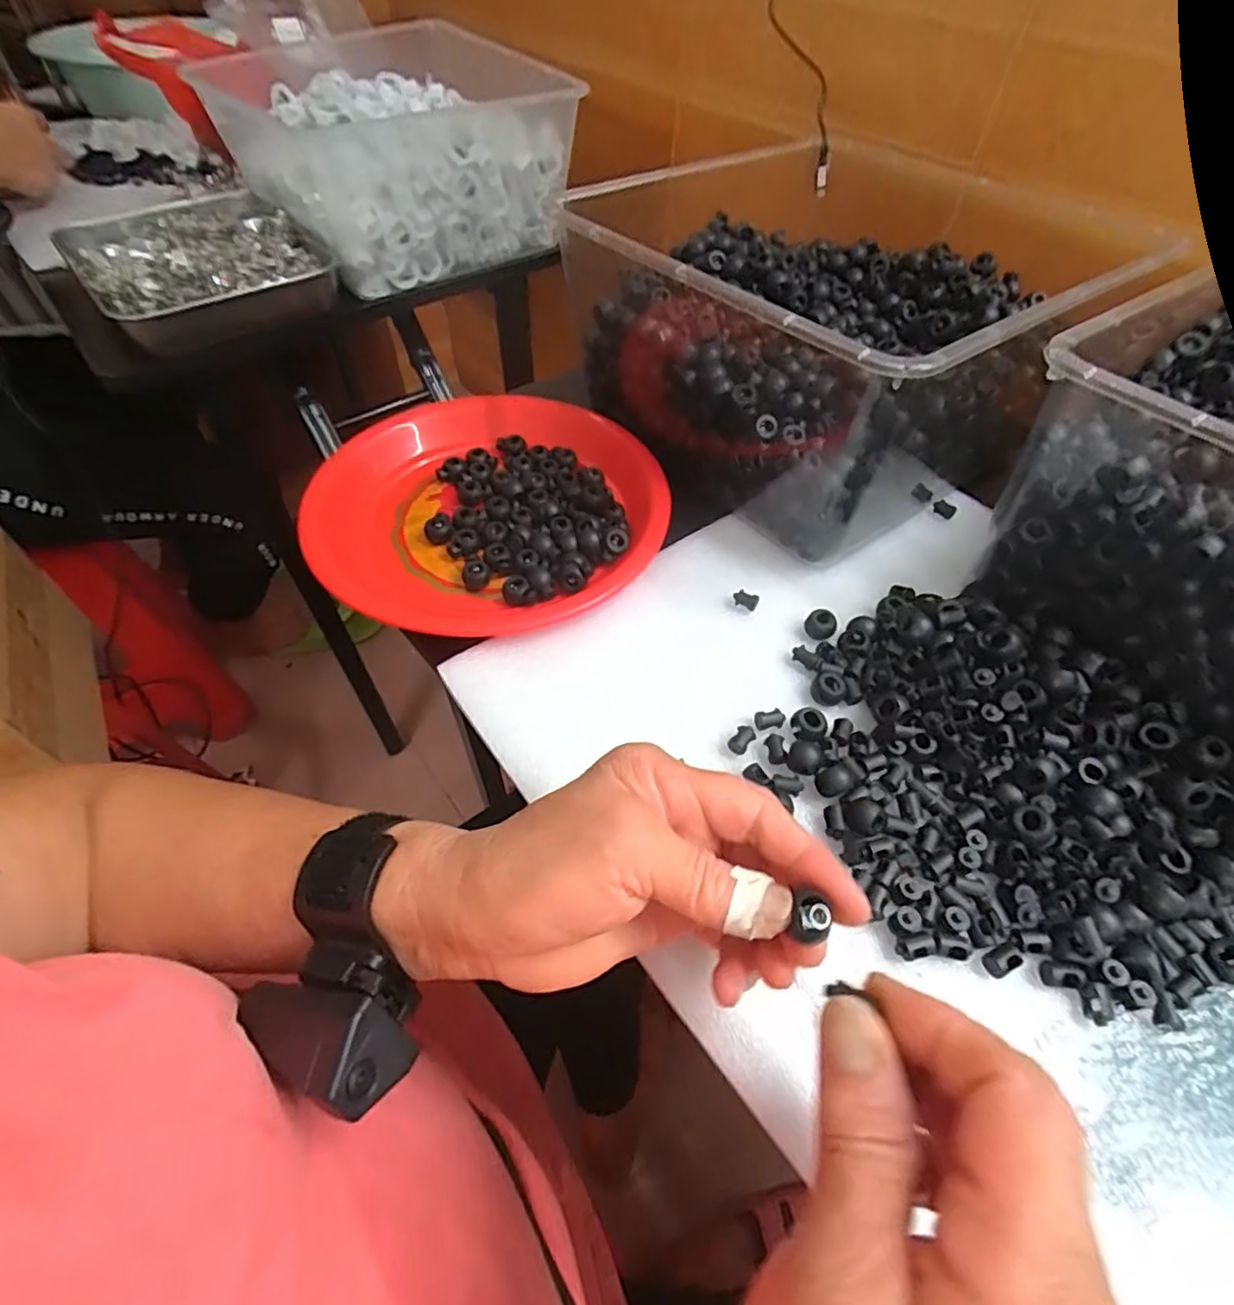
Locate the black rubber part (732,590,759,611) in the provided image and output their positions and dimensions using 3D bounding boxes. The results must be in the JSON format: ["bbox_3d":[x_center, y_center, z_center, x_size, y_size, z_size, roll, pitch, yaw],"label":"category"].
[{"bbox_3d":[0.077,-0.031,0.375,0.015,0.008,0.008,17,54,12],"label":"black rubber part"}]

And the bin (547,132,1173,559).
[{"bbox_3d":[0.130,-0.216,0.431,0.247,0.135,0.286,-27,57,-20],"label":"bin"}]

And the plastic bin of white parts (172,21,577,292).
[{"bbox_3d":[-0.240,-0.530,0.673,0.278,0.146,0.302,-33,60,-24],"label":"plastic bin of white parts"}]

